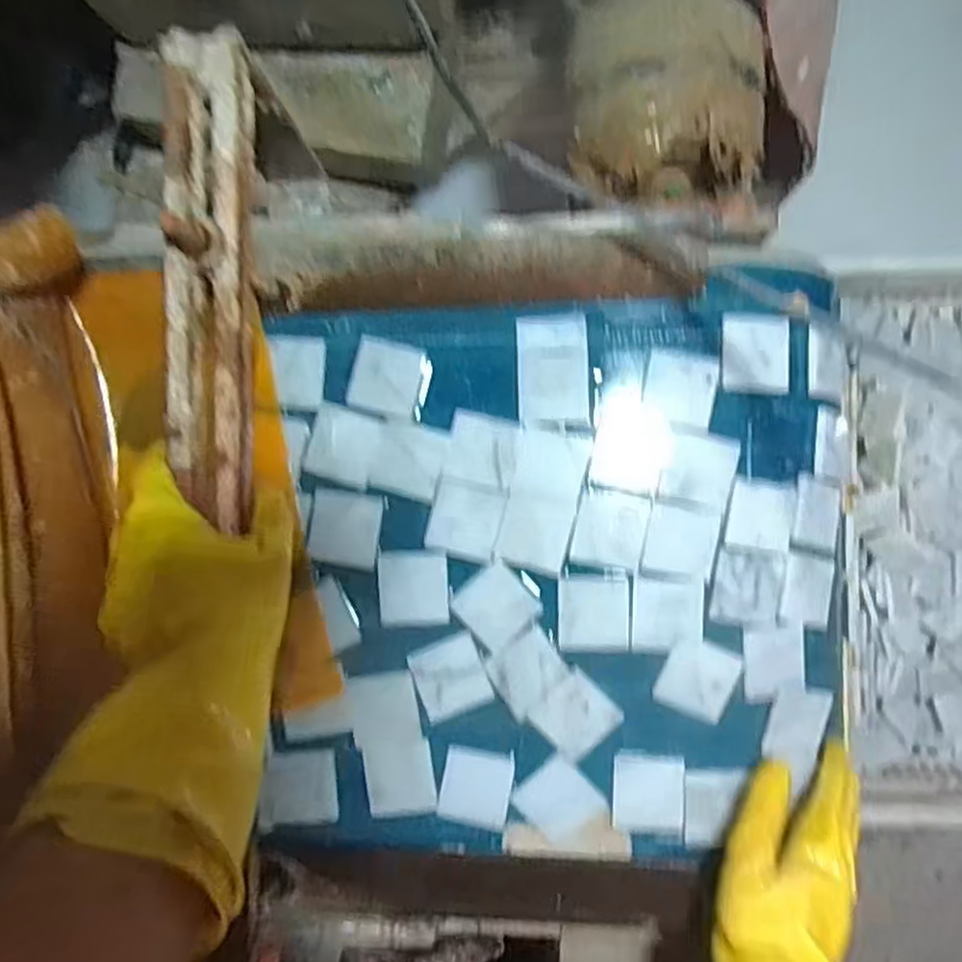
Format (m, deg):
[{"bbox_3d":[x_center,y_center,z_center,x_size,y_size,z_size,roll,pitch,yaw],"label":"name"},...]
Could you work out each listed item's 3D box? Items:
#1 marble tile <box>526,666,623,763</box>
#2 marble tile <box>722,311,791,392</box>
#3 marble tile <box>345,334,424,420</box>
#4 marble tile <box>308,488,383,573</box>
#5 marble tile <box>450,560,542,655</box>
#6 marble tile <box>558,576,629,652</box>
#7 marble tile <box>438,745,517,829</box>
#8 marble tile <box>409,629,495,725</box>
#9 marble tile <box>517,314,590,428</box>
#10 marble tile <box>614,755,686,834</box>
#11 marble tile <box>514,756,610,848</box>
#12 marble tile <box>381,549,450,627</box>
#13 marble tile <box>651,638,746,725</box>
[{"bbox_3d":[0.064,0.160,0.506,0.049,0.005,0.048,45,94,3],"label":"marble tile"},{"bbox_3d":[0.188,-0.087,0.509,0.047,0.011,0.053,2,91,5],"label":"marble tile"},{"bbox_3d":[-0.066,-0.071,0.519,0.047,0.005,0.051,13,92,5],"label":"marble tile"},{"bbox_3d":[-0.095,0.033,0.520,0.048,0.004,0.051,9,91,5],"label":"marble tile"},{"bbox_3d":[0.011,0.086,0.510,0.048,0.004,0.046,-41,87,5],"label":"marble tile"},{"bbox_3d":[0.077,0.091,0.508,0.047,0.005,0.049,-1,90,5],"label":"marble tile"},{"bbox_3d":[-0.003,0.212,0.515,0.048,0.005,0.050,9,91,5],"label":"marble tile"},{"bbox_3d":[-0.021,0.136,0.515,0.049,0.004,0.049,-23,88,5],"label":"marble tile"},{"bbox_3d":[0.049,-0.077,0.509,0.047,0.004,0.072,-1,90,5],"label":"marble tile"},{"bbox_3d":[0.114,0.214,0.507,0.047,0.004,0.054,2,91,5],"label":"marble tile"},{"bbox_3d":[0.054,0.220,0.509,0.049,0.004,0.049,-42,87,4],"label":"marble tile"},{"bbox_3d":[-0.046,0.074,0.517,0.048,0.004,0.051,-3,90,5],"label":"marble tile"},{"bbox_3d":[0.147,0.133,0.503,0.048,0.008,0.048,26,93,5],"label":"marble tile"}]

